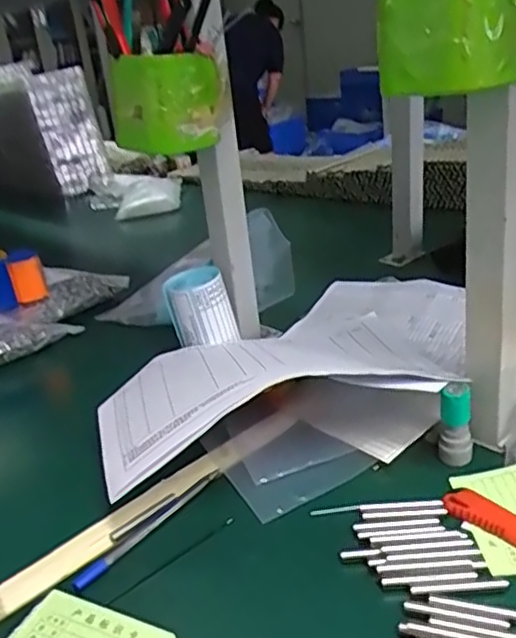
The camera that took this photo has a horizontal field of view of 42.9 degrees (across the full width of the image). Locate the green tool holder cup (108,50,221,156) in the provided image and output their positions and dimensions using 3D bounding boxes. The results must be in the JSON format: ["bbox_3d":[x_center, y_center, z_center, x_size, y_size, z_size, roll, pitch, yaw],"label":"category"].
[{"bbox_3d":[-0.083,-0.191,0.583,0.080,0.077,0.067,9,28,32],"label":"green tool holder cup"}]

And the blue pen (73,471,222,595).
[{"bbox_3d":[-0.078,0.151,0.482,0.011,0.005,0.138,13,30,37],"label":"blue pen"}]

